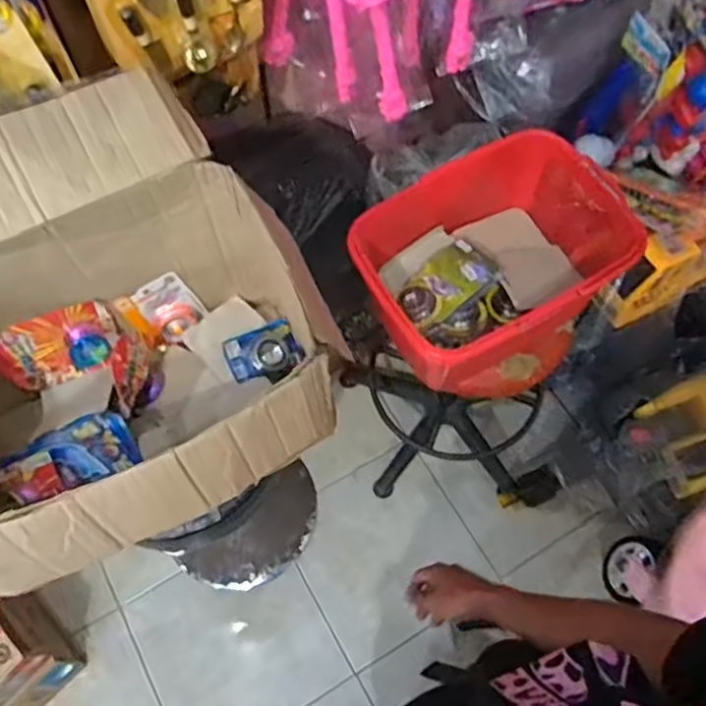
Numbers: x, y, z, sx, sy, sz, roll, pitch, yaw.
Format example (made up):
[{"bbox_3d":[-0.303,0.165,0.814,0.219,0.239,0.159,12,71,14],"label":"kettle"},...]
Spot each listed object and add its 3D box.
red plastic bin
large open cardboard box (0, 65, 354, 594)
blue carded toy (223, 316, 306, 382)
[{"bbox_3d":[0.209,-0.134,1.089,0.397,0.250,0.338,-25,68,-11],"label":"red plastic bin"},{"bbox_3d":[-0.303,0.002,0.834,0.467,0.369,0.470,-32,70,-14],"label":"large open cardboard box"},{"bbox_3d":[-0.136,0.003,1.008,0.108,0.028,0.097,-23,68,-11],"label":"blue carded toy"}]

